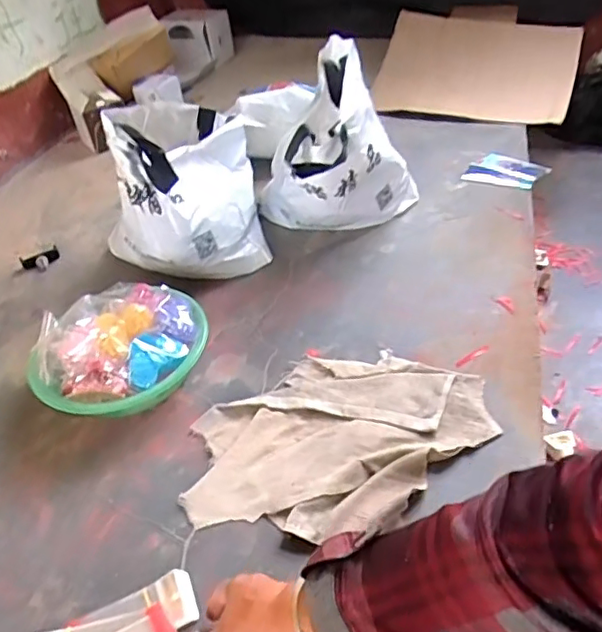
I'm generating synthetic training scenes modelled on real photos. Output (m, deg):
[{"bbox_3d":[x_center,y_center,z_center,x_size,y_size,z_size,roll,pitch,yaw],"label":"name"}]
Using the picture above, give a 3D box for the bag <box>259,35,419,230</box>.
[{"bbox_3d":[0.064,-0.300,1.044,0.290,0.240,0.388,-9,41,-1],"label":"bag"}]

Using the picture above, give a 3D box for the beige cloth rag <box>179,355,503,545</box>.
[{"bbox_3d":[0.040,0.143,0.711,0.366,0.016,0.248,-29,45,-23],"label":"beige cloth rag"}]

